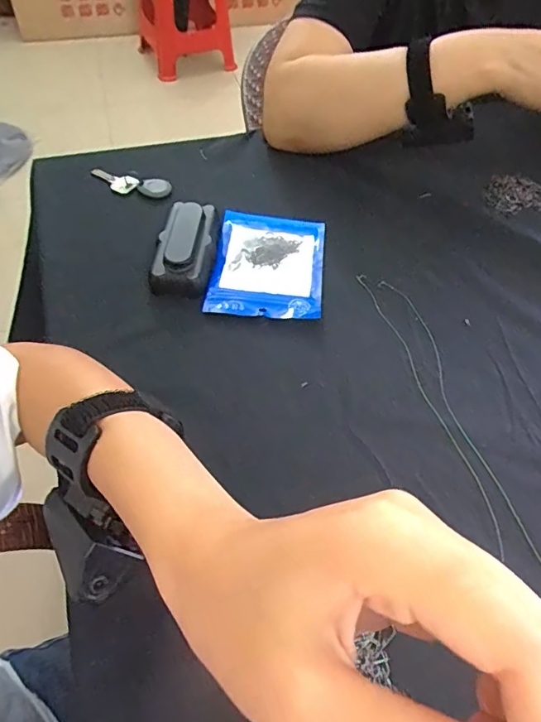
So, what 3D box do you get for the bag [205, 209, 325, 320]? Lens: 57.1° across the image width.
[{"bbox_3d":[0.000,-0.090,0.461,0.099,0.009,0.133,6,53,2],"label":"bag"}]

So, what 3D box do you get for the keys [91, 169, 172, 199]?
[{"bbox_3d":[-0.155,-0.194,0.541,0.098,0.012,0.029,18,54,11],"label":"keys"}]

